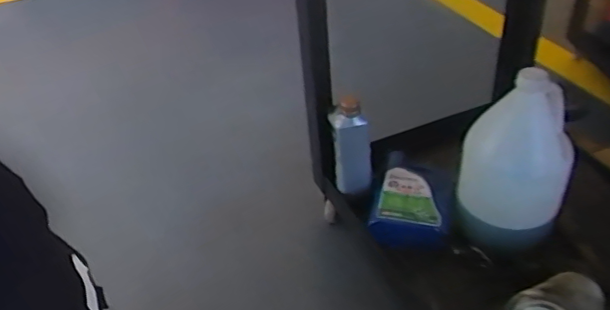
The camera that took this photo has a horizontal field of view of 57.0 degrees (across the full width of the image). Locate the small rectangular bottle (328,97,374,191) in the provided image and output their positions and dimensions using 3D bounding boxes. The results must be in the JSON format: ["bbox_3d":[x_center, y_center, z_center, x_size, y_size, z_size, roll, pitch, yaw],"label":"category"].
[{"bbox_3d":[0.079,-0.009,0.979,0.073,0.210,0.050,1,38,7],"label":"small rectangular bottle"}]

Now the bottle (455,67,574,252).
[{"bbox_3d":[0.340,0.000,0.911,0.159,0.264,0.146,9,40,16],"label":"bottle"}]

